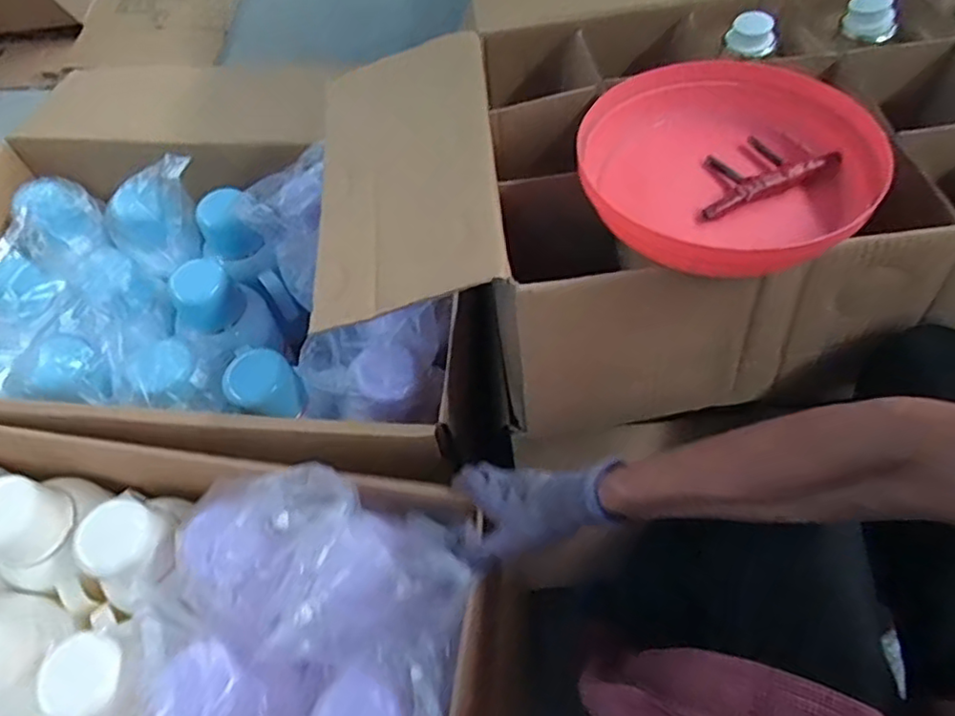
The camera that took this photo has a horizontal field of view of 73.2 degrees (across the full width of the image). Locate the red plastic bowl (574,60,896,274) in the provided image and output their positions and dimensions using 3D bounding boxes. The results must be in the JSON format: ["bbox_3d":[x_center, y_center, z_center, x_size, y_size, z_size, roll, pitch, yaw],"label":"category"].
[{"bbox_3d":[0.202,-0.153,0.527,0.211,0.070,0.223,13,59,12],"label":"red plastic bowl"}]

